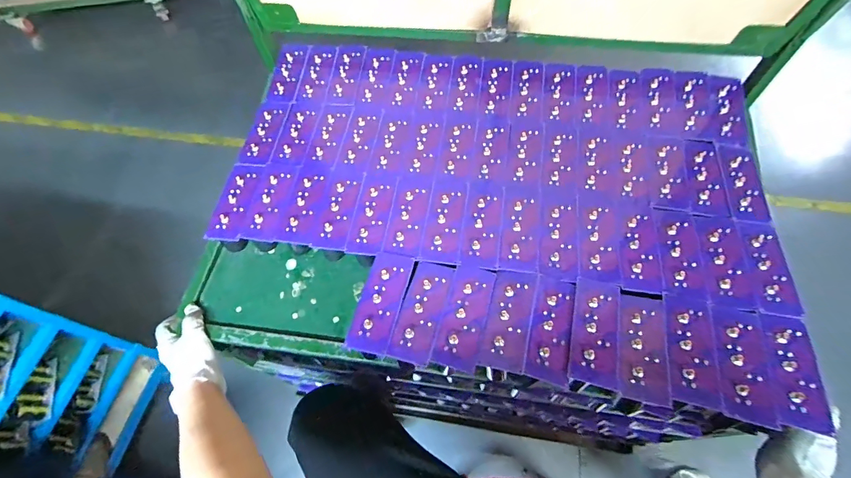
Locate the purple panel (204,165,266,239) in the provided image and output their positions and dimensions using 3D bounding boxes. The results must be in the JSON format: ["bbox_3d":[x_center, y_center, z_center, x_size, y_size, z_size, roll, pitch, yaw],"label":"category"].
[{"bbox_3d":[-0.287,-0.059,0.600,0.050,0.008,0.129,6,64,7],"label":"purple panel"}]

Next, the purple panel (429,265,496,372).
[{"bbox_3d":[0.049,0.095,0.498,0.053,0.016,0.134,13,64,8],"label":"purple panel"}]

